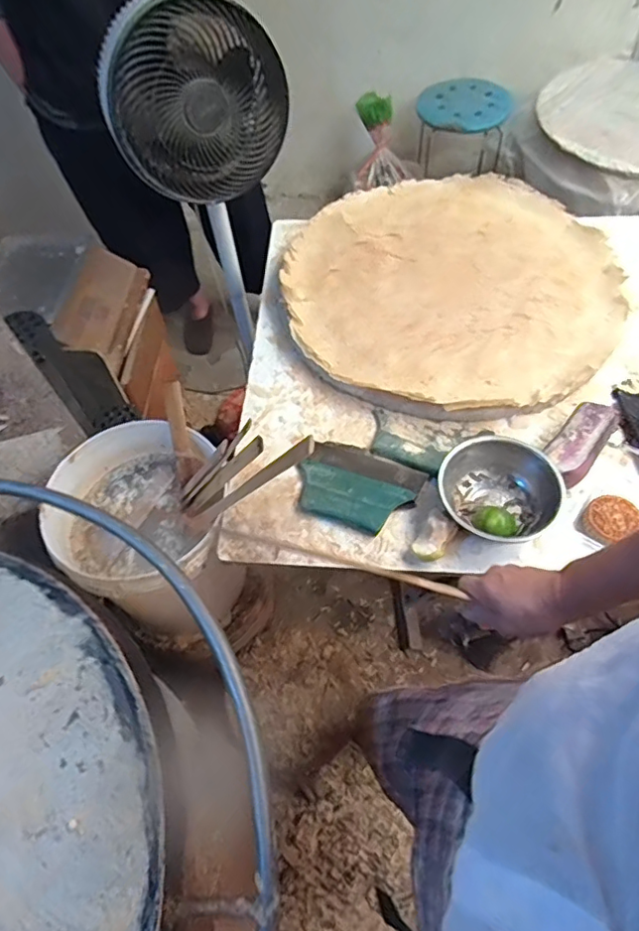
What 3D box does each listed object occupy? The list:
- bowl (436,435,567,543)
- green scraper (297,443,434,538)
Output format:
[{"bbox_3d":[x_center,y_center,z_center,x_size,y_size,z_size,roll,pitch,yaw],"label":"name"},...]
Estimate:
[{"bbox_3d":[0.249,0.039,0.789,0.156,0.064,0.153,-2,58,3],"label":"bowl"},{"bbox_3d":[0.055,0.027,0.832,0.175,0.011,0.131,22,62,17],"label":"green scraper"}]

